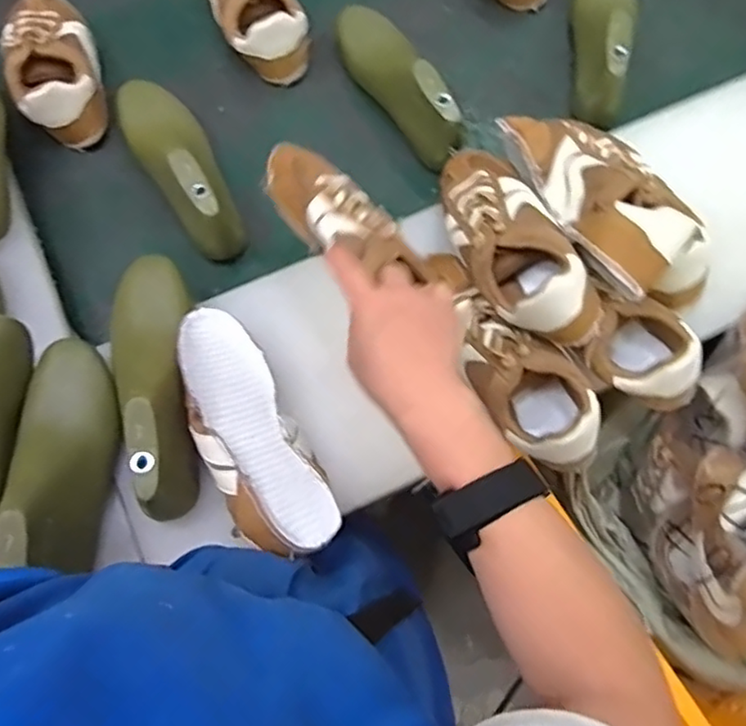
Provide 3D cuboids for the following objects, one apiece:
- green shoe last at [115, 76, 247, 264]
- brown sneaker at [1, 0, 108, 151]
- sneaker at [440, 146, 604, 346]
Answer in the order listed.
[{"bbox_3d":[-0.210,-0.221,0.685,0.078,0.076,0.248,-30,75,-9],"label":"green shoe last"},{"bbox_3d":[-0.372,-0.353,0.736,0.095,0.064,0.218,-15,74,-5],"label":"brown sneaker"},{"bbox_3d":[0.118,-0.120,0.584,0.081,0.070,0.238,-21,58,-6],"label":"sneaker"}]

